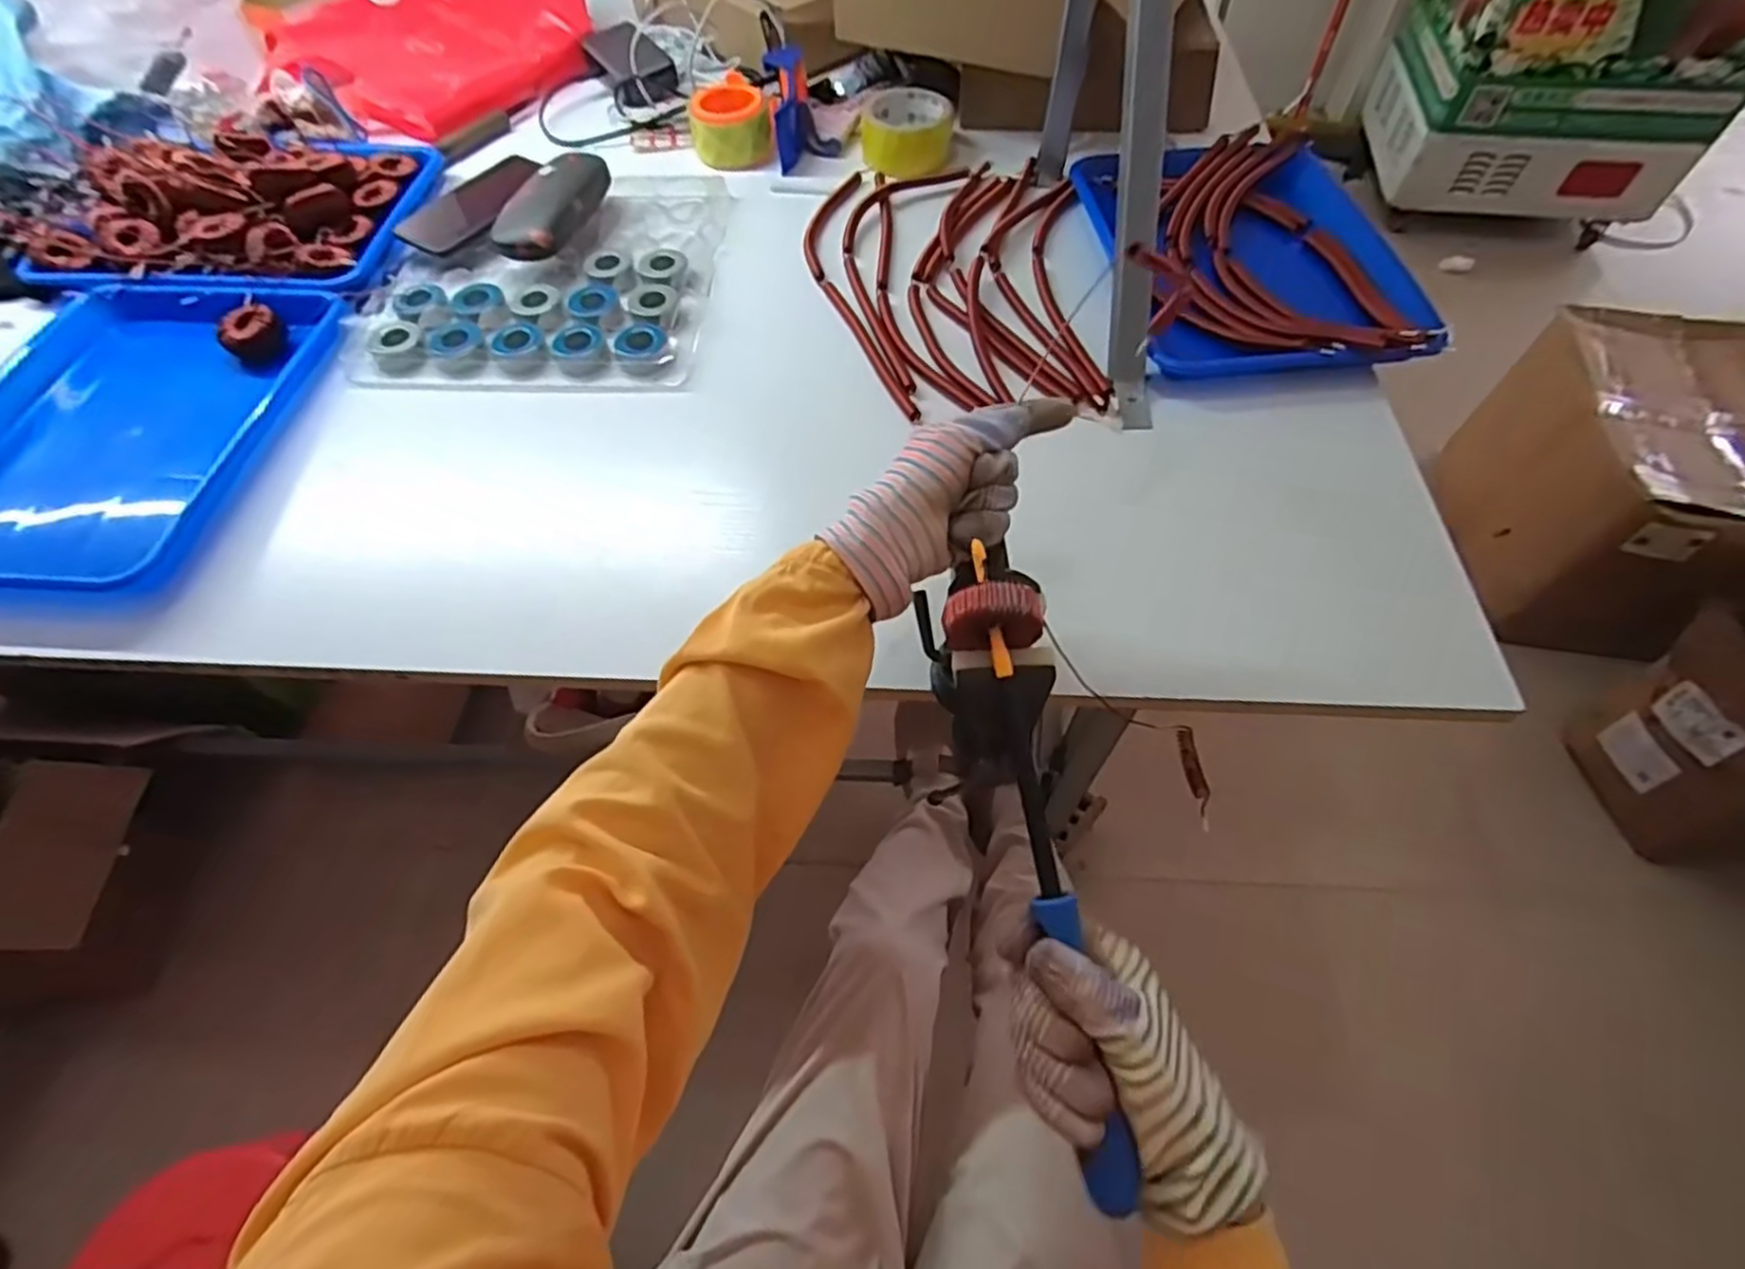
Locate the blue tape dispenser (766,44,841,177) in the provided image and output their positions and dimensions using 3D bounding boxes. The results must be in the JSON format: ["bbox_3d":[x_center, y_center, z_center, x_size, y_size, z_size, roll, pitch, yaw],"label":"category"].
[{"bbox_3d":[-0.077,-0.582,0.823,0.071,0.045,0.163,-6,74,-2],"label":"blue tape dispenser"}]

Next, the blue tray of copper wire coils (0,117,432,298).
[{"bbox_3d":[-0.611,-0.433,0.738,0.302,0.058,0.276,6,58,5],"label":"blue tray of copper wire coils"}]

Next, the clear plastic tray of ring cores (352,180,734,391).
[{"bbox_3d":[-0.302,-0.334,0.715,0.309,0.027,0.275,-3,58,0],"label":"clear plastic tray of ring cores"}]

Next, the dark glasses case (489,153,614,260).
[{"bbox_3d":[-0.305,-0.406,0.729,0.058,0.050,0.145,15,60,10],"label":"dark glasses case"}]

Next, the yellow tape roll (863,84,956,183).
[{"bbox_3d":[0.038,-0.544,0.817,0.094,0.050,0.094,-1,58,1],"label":"yellow tape roll"}]

